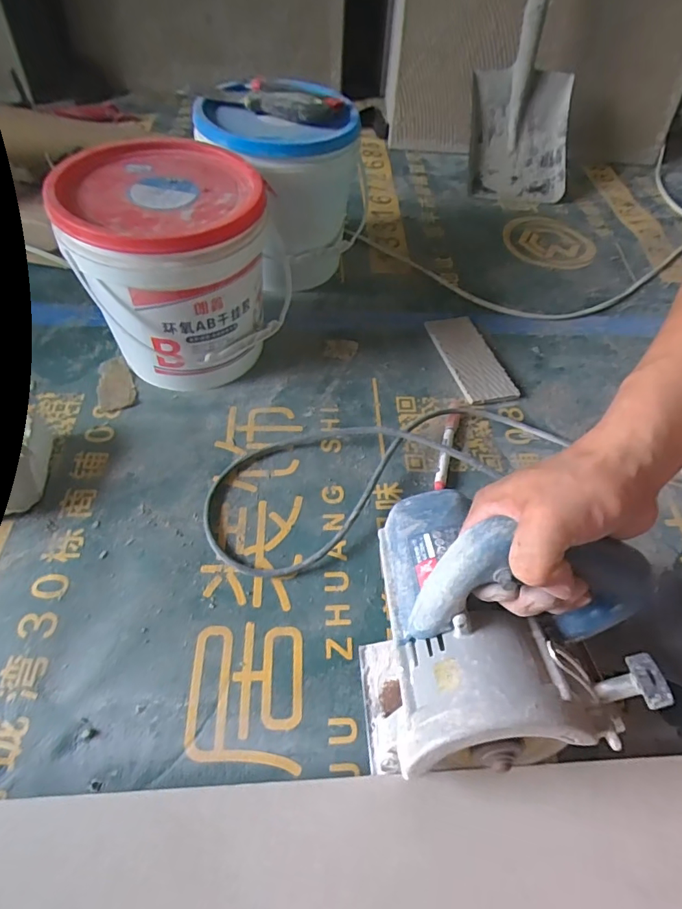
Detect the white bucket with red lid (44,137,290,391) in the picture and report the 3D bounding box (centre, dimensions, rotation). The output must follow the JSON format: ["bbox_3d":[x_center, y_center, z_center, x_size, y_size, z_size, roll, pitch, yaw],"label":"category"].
[{"bbox_3d":[-0.179,-0.206,0.553,0.207,0.210,0.203,1,55,-4],"label":"white bucket with red lid"}]

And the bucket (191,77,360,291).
[{"bbox_3d":[-0.081,-0.348,0.653,0.171,0.226,0.175,2,55,-3],"label":"bucket"}]

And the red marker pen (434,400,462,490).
[{"bbox_3d":[0.128,-0.018,0.565,0.015,0.016,0.143,17,55,7],"label":"red marker pen"}]

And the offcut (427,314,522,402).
[{"bbox_3d":[0.178,-0.133,0.657,0.074,0.008,0.161,-13,57,-13],"label":"offcut"}]

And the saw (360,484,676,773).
[{"bbox_3d":[0.104,0.100,0.344,0.162,0.177,0.189,0,53,-5],"label":"saw"}]

